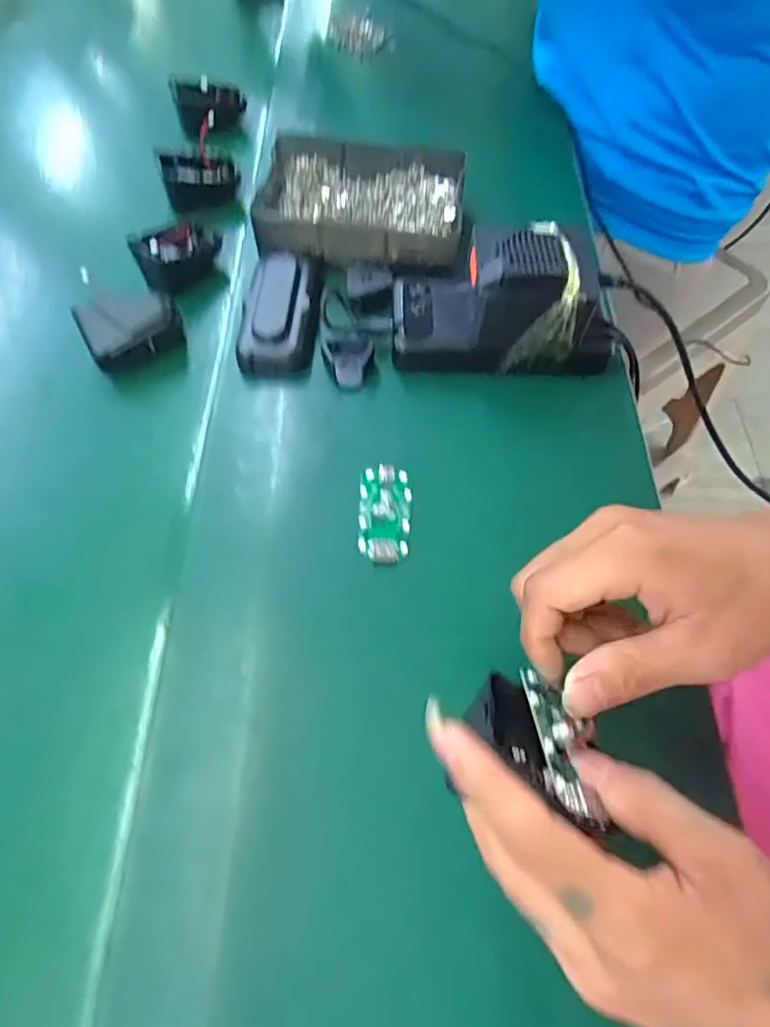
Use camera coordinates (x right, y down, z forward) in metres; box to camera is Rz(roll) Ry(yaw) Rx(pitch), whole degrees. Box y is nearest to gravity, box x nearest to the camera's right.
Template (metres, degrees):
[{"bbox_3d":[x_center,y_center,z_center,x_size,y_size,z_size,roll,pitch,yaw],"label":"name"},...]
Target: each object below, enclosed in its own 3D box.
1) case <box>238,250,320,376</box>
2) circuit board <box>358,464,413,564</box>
[{"bbox_3d":[-0.076,-0.151,0.428,0.053,0.023,0.108,0,61,3],"label":"case"},{"bbox_3d":[0.000,0.000,0.363,0.032,0.005,0.065,0,61,3],"label":"circuit board"}]

